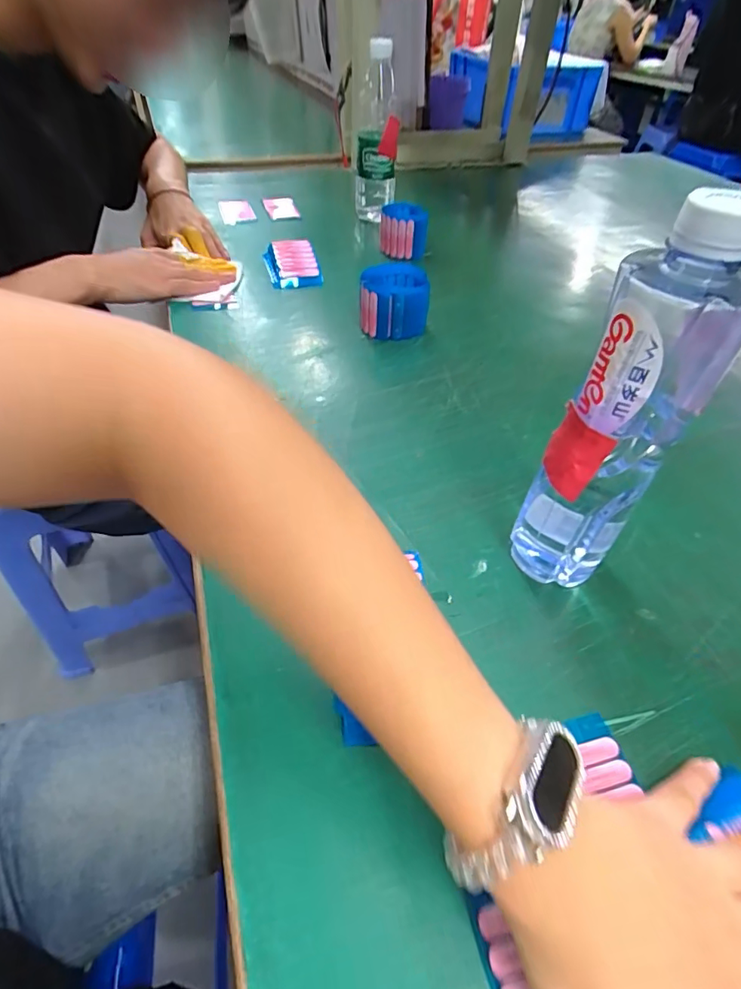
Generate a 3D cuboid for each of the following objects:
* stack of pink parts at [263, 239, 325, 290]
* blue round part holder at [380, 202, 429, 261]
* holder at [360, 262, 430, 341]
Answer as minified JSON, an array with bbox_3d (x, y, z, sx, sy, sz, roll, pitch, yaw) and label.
[{"bbox_3d":[-0.106,-0.313,0.658,0.066,0.033,0.104,-13,49,-14],"label":"stack of pink parts"},{"bbox_3d":[0.050,-0.397,0.727,0.071,0.065,0.056,3,47,0],"label":"blue round part holder"},{"bbox_3d":[0.025,-0.222,0.560,0.074,0.061,0.068,-1,47,-4],"label":"holder"}]

